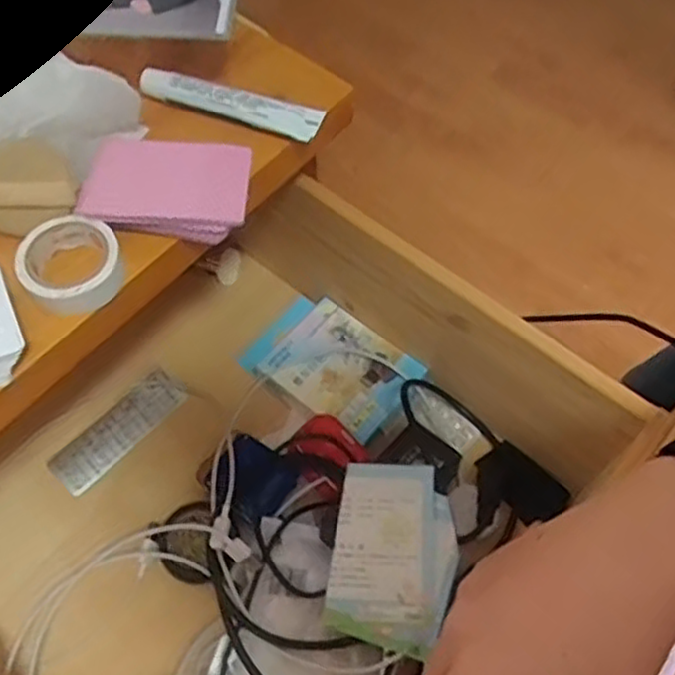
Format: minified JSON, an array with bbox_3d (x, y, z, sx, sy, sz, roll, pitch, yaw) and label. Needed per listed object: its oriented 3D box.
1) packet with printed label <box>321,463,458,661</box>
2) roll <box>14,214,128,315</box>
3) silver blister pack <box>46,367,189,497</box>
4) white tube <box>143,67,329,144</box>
[{"bbox_3d":[0.035,0.135,0.454,0.074,0.005,0.108,10,78,9],"label":"packet with printed label"},{"bbox_3d":[-0.140,-0.040,0.382,0.052,0.016,0.048,0,60,0],"label":"roll"},{"bbox_3d":[-0.165,0.070,0.551,0.110,0.006,0.041,-40,68,-21],"label":"silver blister pack"},{"bbox_3d":[-0.064,-0.143,0.442,0.109,0.019,0.024,15,61,8],"label":"white tube"}]

